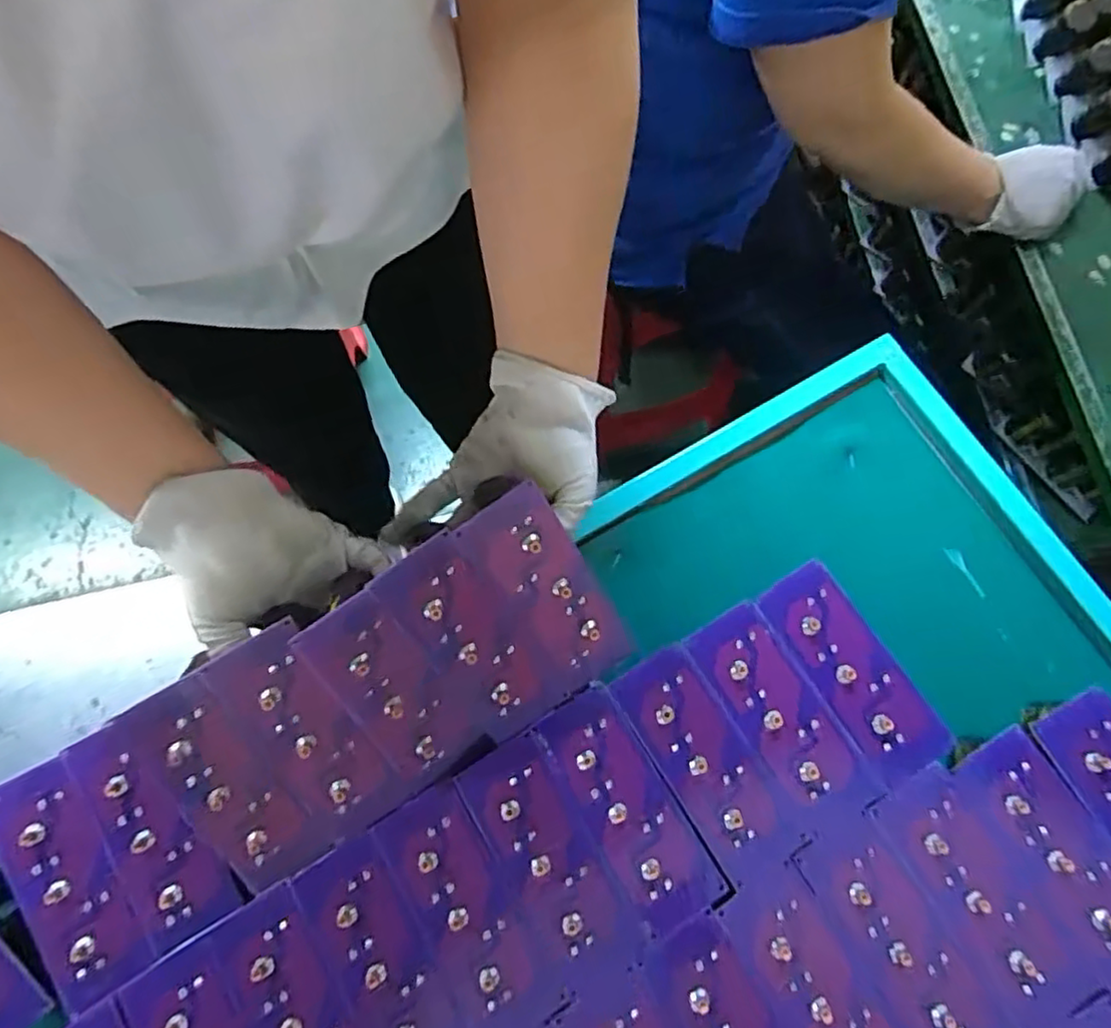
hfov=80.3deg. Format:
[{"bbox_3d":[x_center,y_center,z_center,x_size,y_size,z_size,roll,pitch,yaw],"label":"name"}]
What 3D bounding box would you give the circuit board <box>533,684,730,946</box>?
[{"bbox_3d":[0.044,0.176,0.395,0.054,0.004,0.139,-30,77,-7],"label":"circuit board"}]

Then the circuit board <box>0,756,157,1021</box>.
[{"bbox_3d":[-0.283,0.213,0.379,0.053,0.007,0.133,-27,86,-9],"label":"circuit board"}]

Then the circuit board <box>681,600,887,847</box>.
[{"bbox_3d":[0.138,0.126,0.409,0.057,0.004,0.136,-30,77,-7],"label":"circuit board"}]

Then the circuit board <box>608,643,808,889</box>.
[{"bbox_3d":[0.093,0.151,0.402,0.054,0.004,0.136,-32,77,-7],"label":"circuit board"}]

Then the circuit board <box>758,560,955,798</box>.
[{"bbox_3d":[0.186,0.099,0.414,0.051,0.007,0.135,-32,77,-7],"label":"circuit board"}]

